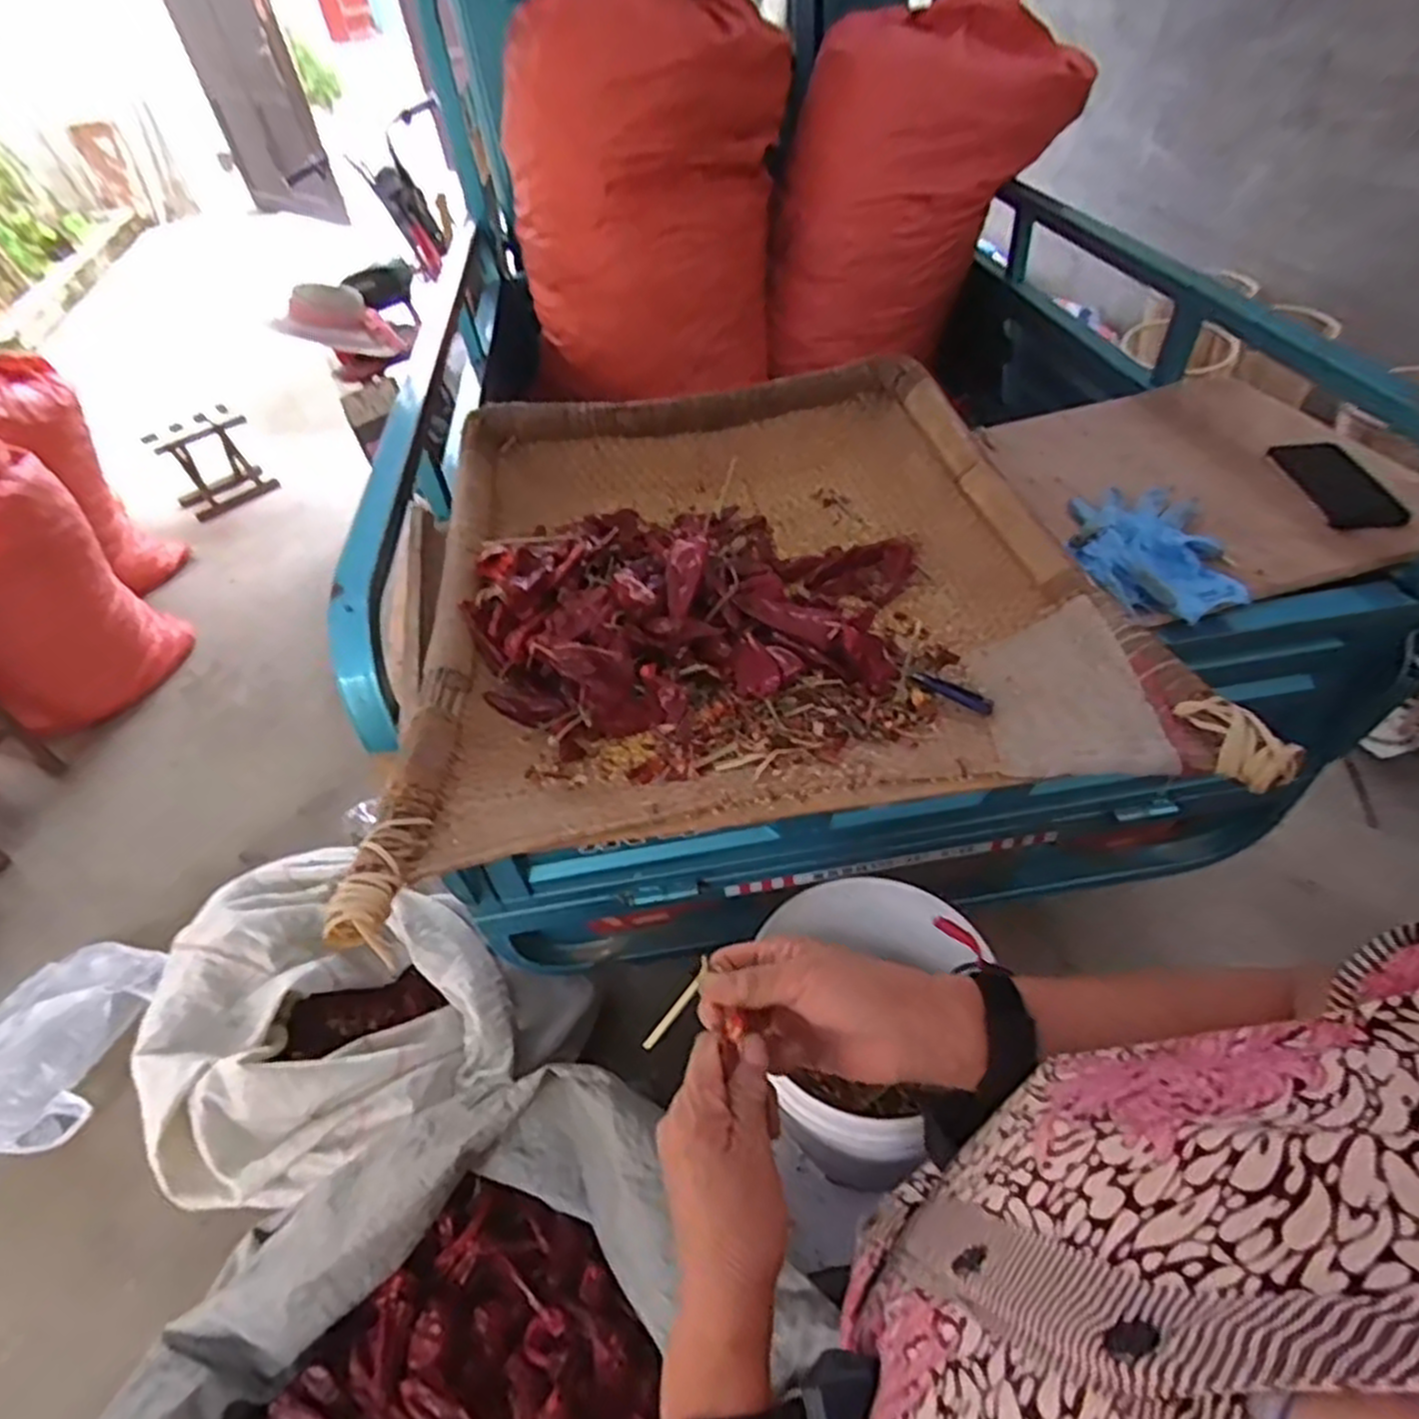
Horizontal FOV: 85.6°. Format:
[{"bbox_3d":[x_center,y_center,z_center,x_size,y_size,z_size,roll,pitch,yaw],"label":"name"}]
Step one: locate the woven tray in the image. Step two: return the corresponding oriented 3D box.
[{"bbox_3d":[0.026,-0.115,0.763,0.661,0.121,0.647,-14,47,-5],"label":"woven tray"}]

